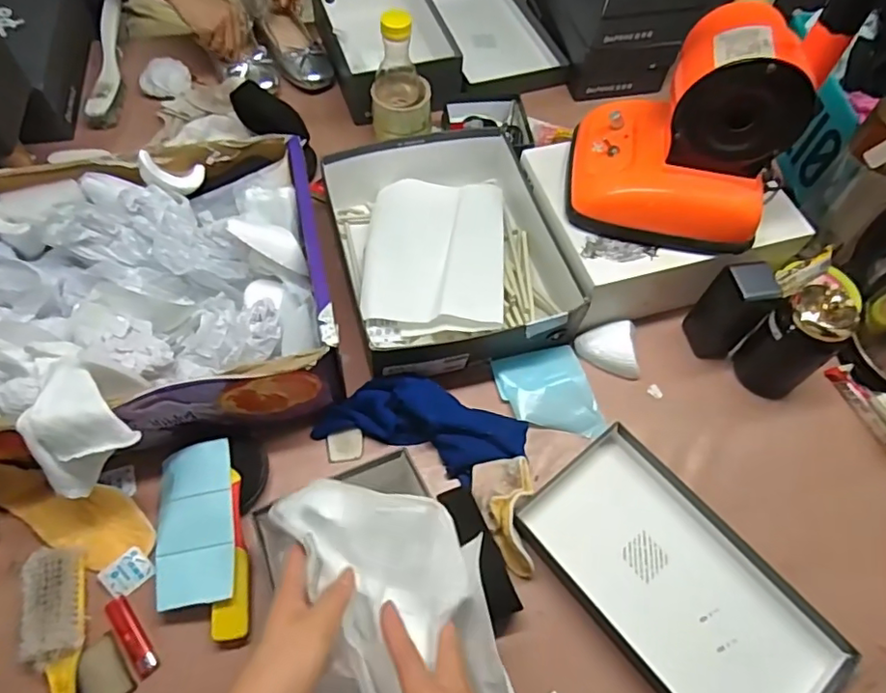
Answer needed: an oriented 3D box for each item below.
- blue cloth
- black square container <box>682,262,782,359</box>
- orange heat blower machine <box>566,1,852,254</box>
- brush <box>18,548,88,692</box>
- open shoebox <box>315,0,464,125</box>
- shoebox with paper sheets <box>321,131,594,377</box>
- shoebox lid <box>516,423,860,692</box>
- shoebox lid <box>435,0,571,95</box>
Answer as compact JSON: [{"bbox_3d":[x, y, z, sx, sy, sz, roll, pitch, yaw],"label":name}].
[{"bbox_3d":[-0.022,0.088,0.659,0.227,0.039,0.096,17,61,7],"label":"blue cloth"},{"bbox_3d":[0.338,-0.040,0.690,0.050,0.130,0.055,-10,61,-8],"label":"black square container"},{"bbox_3d":[0.259,-0.239,0.628,0.205,0.201,0.171,7,60,1],"label":"orange heat blower machine"},{"bbox_3d":[-0.347,0.298,0.521,0.045,0.028,0.228,-14,62,-10],"label":"brush"},{"bbox_3d":[-0.095,-0.504,0.967,0.194,0.094,0.357,-15,62,-11],"label":"open shoebox"},{"bbox_3d":[0.008,-0.136,0.756,0.282,0.091,0.346,-12,62,-9],"label":"shoebox with paper sheets"},{"bbox_3d":[0.237,0.238,0.589,0.163,0.028,0.304,-36,68,-20],"label":"shoebox lid"},{"bbox_3d":[0.093,-0.557,1.020,0.188,0.030,0.365,-9,61,-7],"label":"shoebox lid"}]

